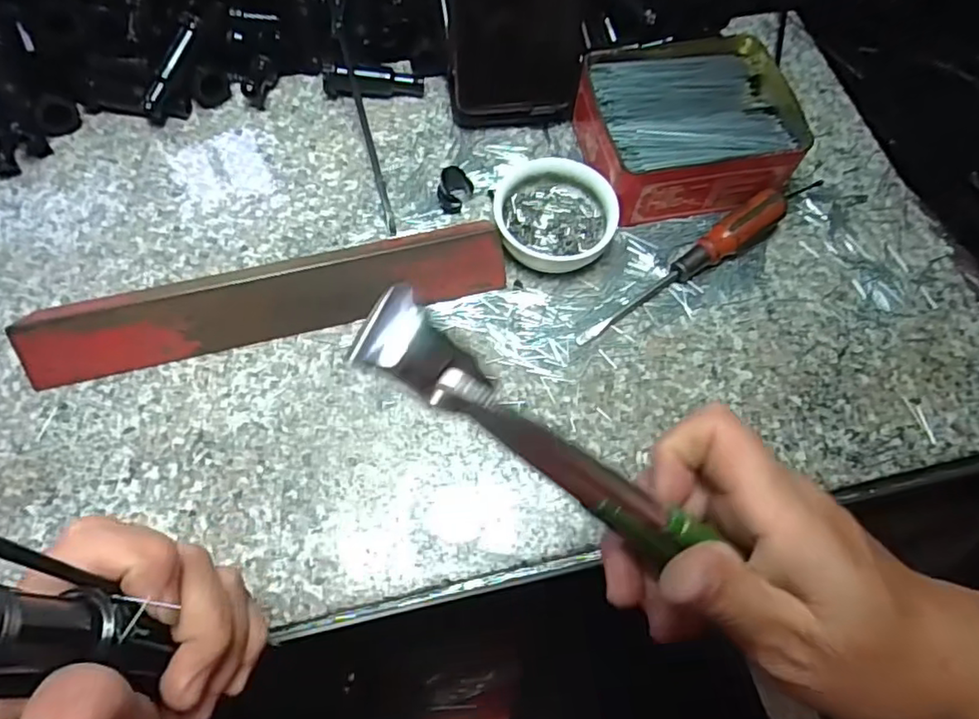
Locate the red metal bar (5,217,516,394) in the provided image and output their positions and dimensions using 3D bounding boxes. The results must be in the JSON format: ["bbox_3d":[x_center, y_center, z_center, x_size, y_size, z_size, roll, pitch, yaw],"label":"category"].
[{"bbox_3d":[-0.118,-0.032,0.340,0.255,0.033,0.030,-14,67,-9],"label":"red metal bar"}]

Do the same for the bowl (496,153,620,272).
[{"bbox_3d":[0.040,-0.086,0.373,0.070,0.028,0.068,1,66,-2],"label":"bowl"}]

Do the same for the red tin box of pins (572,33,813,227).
[{"bbox_3d":[0.122,-0.145,0.389,0.126,0.043,0.109,-8,66,-6],"label":"red tin box of pins"}]

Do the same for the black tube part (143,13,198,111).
[{"bbox_3d":[-0.201,-0.187,0.389,0.008,0.007,0.065,28,90,10],"label":"black tube part"}]

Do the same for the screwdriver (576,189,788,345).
[{"bbox_3d":[0.113,-0.056,0.365,0.149,0.026,0.019,-30,70,-15],"label":"screwdriver"}]

